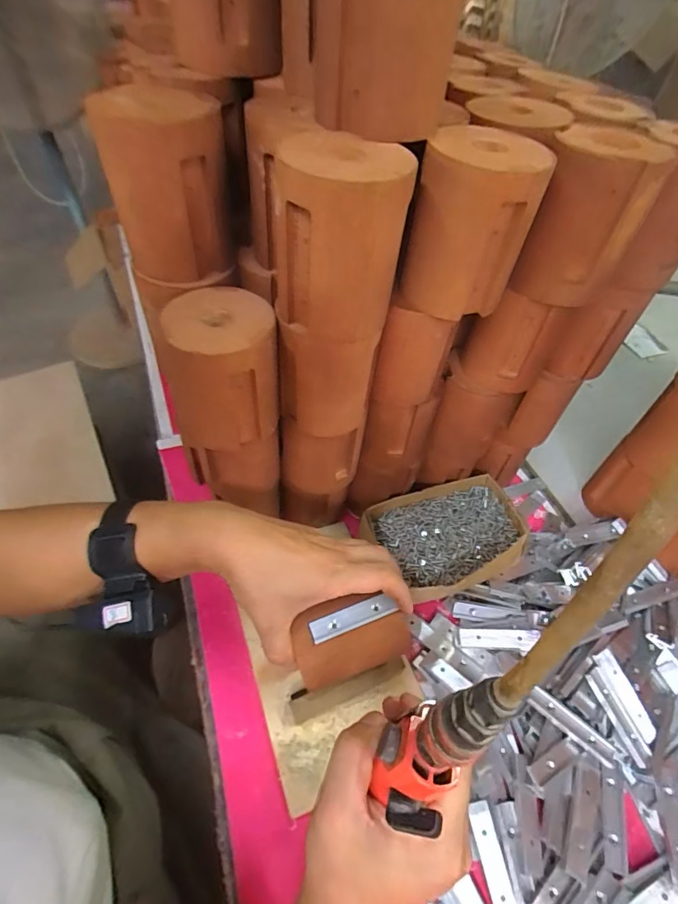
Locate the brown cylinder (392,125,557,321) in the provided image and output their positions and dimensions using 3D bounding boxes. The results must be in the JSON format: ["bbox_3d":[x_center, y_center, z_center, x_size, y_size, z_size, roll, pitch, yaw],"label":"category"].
[{"bbox_3d":[0.094,-0.160,0.311,0.075,0.101,0.080,21,52,12],"label":"brown cylinder"}]

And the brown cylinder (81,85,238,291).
[{"bbox_3d":[-0.119,-0.183,0.311,0.079,0.101,0.073,-15,53,-16],"label":"brown cylinder"}]

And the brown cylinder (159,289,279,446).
[{"bbox_3d":[-0.087,-0.062,0.341,0.077,0.094,0.074,-4,51,-8],"label":"brown cylinder"}]

